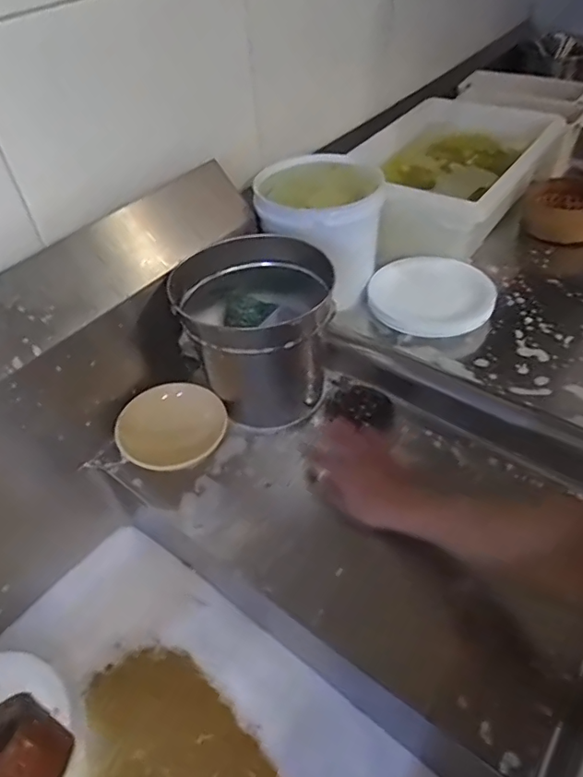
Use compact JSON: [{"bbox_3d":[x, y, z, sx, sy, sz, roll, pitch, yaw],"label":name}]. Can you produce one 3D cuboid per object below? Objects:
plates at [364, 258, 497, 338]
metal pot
[{"bbox_3d":[0.214,-0.141,0.825,0.186,0.037,0.154,11,48,16],"label":"plates"},{"bbox_3d":[-0.046,-0.077,0.749,0.199,0.196,0.206,-3,45,3],"label":"metal pot"}]

